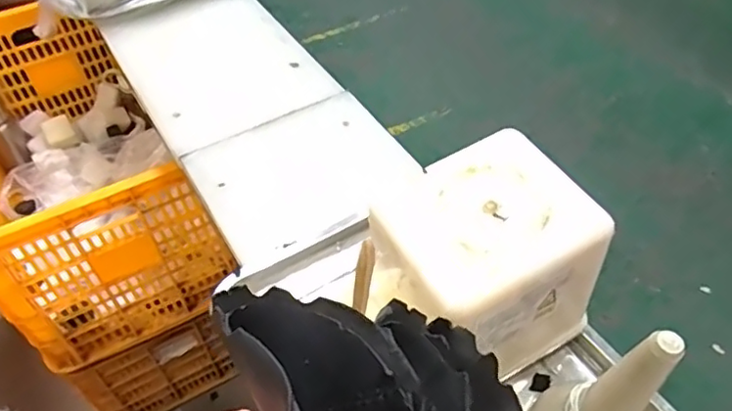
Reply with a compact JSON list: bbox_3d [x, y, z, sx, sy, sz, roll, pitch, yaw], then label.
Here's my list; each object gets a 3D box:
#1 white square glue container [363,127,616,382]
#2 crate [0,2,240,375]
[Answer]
[{"bbox_3d":[0.087,0.053,0.504,0.164,0.152,0.132,-22,53,-17],"label":"white square glue container"},{"bbox_3d":[-0.567,-0.071,1.161,0.351,0.366,0.598,-24,53,-18],"label":"crate"}]

